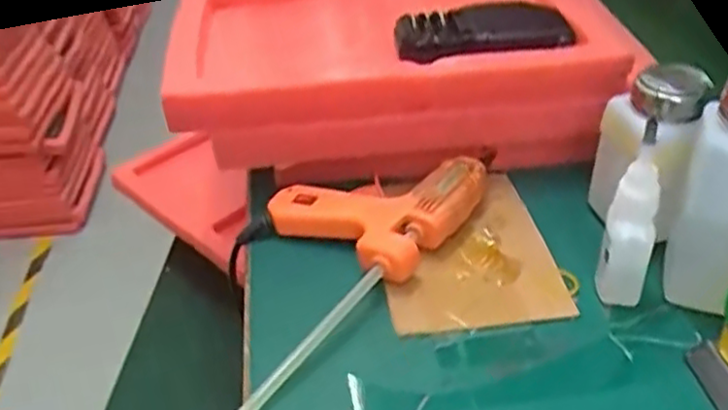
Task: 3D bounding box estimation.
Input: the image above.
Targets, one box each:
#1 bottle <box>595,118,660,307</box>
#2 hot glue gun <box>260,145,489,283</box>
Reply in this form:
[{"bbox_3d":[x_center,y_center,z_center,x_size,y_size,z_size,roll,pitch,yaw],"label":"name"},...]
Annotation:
[{"bbox_3d":[0.141,0.009,0.374,0.025,0.100,0.021,15,40,23],"label":"bottle"},{"bbox_3d":[0.016,-0.009,0.465,0.104,0.030,0.133,23,43,30],"label":"hot glue gun"}]

